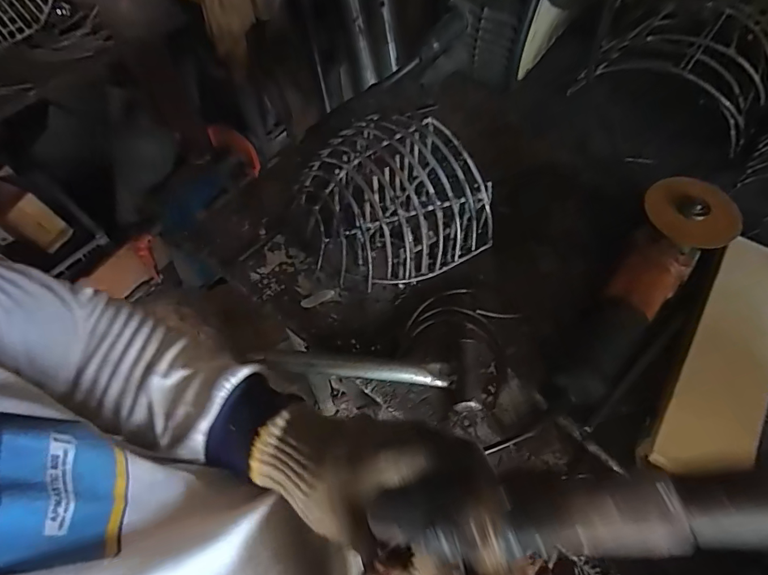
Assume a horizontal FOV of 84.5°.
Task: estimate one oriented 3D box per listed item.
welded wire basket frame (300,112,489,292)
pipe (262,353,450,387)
[{"bbox_3d":[0.014,-0.095,0.500,0.207,0.130,0.187,-22,62,-11],"label":"welded wire basket frame"},{"bbox_3d":[-0.029,0.084,0.444,0.189,0.017,0.019,4,60,4],"label":"pipe"}]

